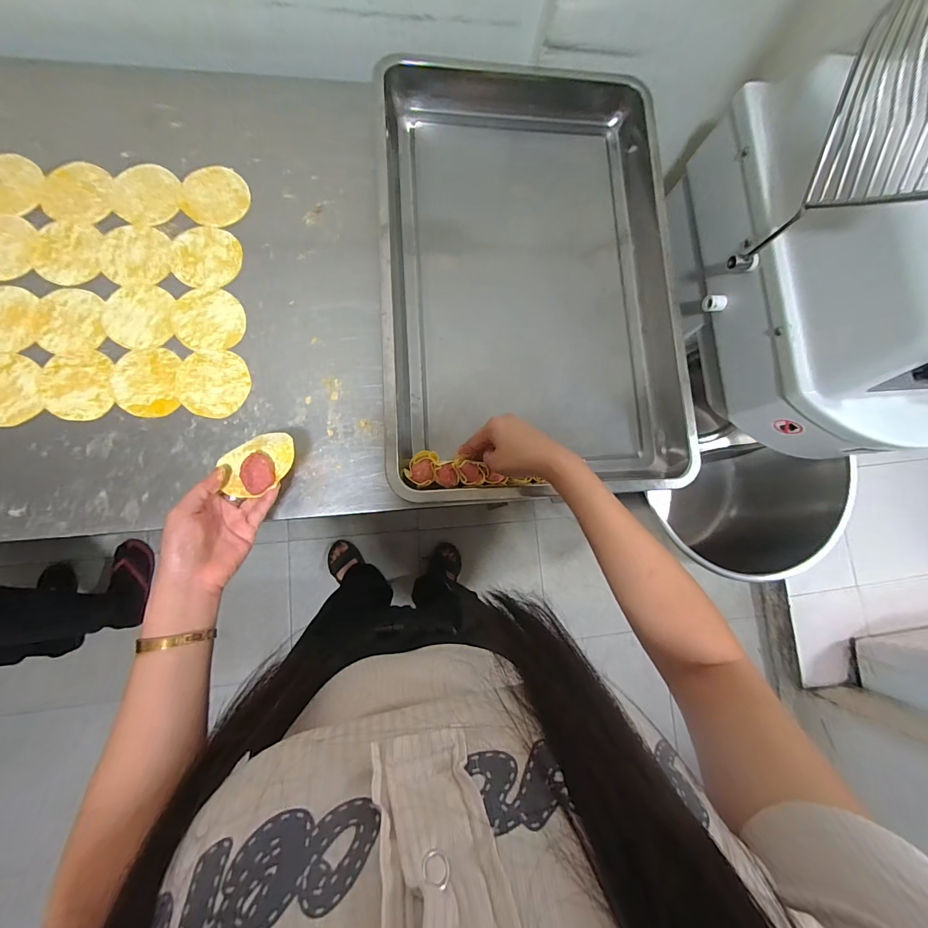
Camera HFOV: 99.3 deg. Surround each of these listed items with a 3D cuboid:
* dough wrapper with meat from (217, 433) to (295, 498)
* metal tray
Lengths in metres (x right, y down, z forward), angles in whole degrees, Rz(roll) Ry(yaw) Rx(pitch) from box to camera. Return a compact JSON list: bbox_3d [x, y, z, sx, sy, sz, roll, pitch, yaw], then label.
[{"bbox_3d":[-0.213,-0.002,0.407,0.076,0.034,0.055,-38,91,-10],"label":"dough wrapper with meat"},{"bbox_3d":[0.086,-0.251,0.529,0.376,0.073,0.559,-2,85,-9],"label":"metal tray"}]

